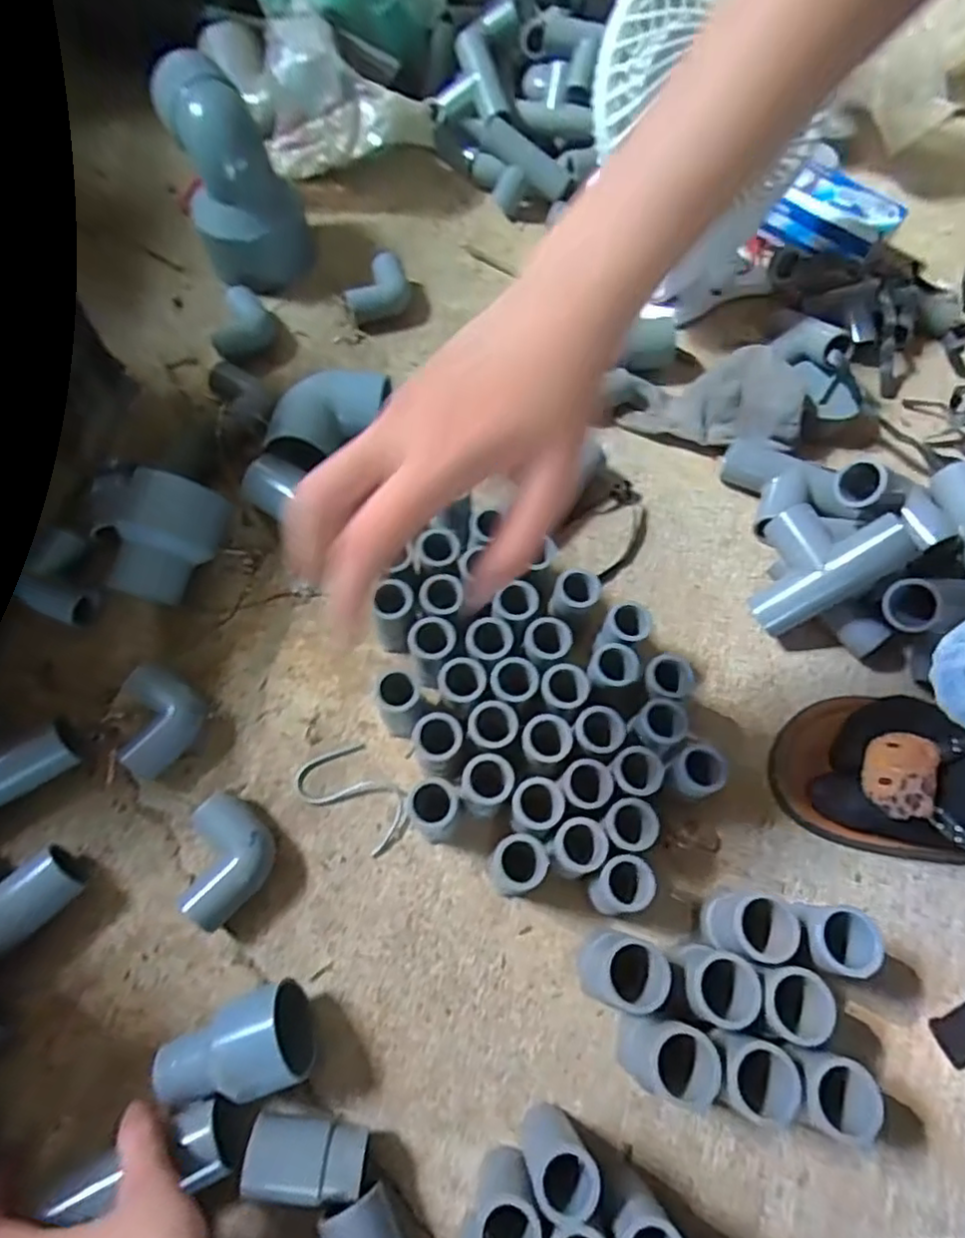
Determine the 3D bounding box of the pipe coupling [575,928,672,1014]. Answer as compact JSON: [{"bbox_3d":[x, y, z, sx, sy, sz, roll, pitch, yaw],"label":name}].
[{"bbox_3d":[0.071,0.185,0.347,0.033,0.059,0.034,6,66,1],"label":"pipe coupling"}]

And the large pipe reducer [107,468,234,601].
[{"bbox_3d":[-0.210,-0.048,0.441,0.059,0.066,0.074,14,66,5],"label":"large pipe reducer"}]

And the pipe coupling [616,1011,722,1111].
[{"bbox_3d":[0.093,0.221,0.331,0.037,0.060,0.033,15,66,5],"label":"pipe coupling"}]

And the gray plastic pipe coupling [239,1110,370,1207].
[{"bbox_3d":[-0.087,0.269,0.326,0.058,0.027,0.030,7,66,1],"label":"gray plastic pipe coupling"}]

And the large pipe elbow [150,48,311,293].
[{"bbox_3d":[-0.212,-0.375,0.556,0.096,0.140,0.125,-28,69,-13],"label":"large pipe elbow"}]

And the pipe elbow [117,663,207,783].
[{"bbox_3d":[-0.204,0.063,0.407,0.056,0.034,0.058,31,69,12],"label":"pipe elbow"}]

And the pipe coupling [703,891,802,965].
[{"bbox_3d":[0.144,0.169,0.359,0.037,0.056,0.031,16,66,6],"label":"pipe coupling"}]

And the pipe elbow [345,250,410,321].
[{"bbox_3d":[-0.093,-0.289,0.573,0.055,0.028,0.057,1,66,-1],"label":"pipe elbow"}]

